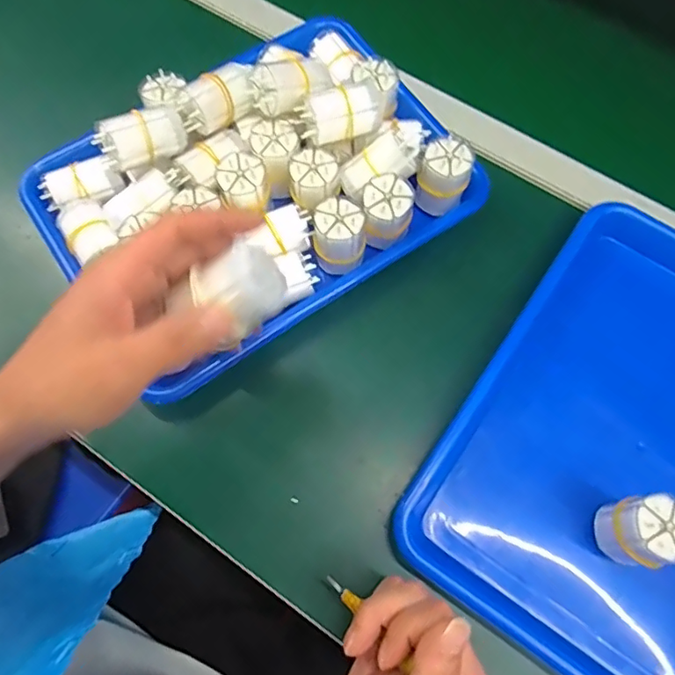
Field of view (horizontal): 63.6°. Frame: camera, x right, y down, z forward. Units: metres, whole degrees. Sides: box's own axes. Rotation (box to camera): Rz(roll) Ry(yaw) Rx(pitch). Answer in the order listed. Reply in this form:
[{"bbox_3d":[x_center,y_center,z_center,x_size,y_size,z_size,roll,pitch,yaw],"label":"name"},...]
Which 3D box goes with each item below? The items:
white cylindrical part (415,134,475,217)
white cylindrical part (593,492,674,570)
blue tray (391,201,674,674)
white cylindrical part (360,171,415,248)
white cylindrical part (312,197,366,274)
[{"bbox_3d":[0.087,-0.130,0.441,0.037,0.049,0.040,0,71,-1],"label":"white cylindrical part"},{"bbox_3d":[0.193,0.124,0.352,0.040,0.074,0.040,0,71,-1],"label":"white cylindrical part"},{"bbox_3d":[0.222,0.078,0.398,0.242,0.047,0.327,34,74,10],"label":"blue tray"},{"bbox_3d":[0.038,-0.098,0.424,0.038,0.043,0.039,0,71,-1],"label":"white cylindrical part"},{"bbox_3d":[0.002,-0.078,0.425,0.039,0.050,0.036,0,71,-1],"label":"white cylindrical part"}]

